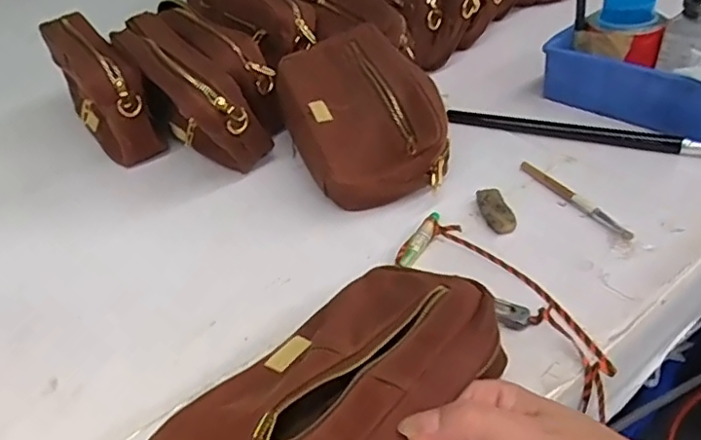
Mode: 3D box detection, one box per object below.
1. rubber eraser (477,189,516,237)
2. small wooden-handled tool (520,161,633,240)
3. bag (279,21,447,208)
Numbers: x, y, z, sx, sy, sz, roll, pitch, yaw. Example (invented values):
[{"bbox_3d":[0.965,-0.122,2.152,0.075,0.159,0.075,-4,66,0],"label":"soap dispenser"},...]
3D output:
[{"bbox_3d":[0.124,-0.008,0.519,0.021,0.013,0.051,-10,37,-4],"label":"rubber eraser"},{"bbox_3d":[0.192,-0.020,0.526,0.011,0.006,0.125,-21,40,-18],"label":"small wooden-handled tool"},{"bbox_3d":[0.012,-0.099,0.581,0.133,0.047,0.199,-24,57,-4],"label":"bag"}]

